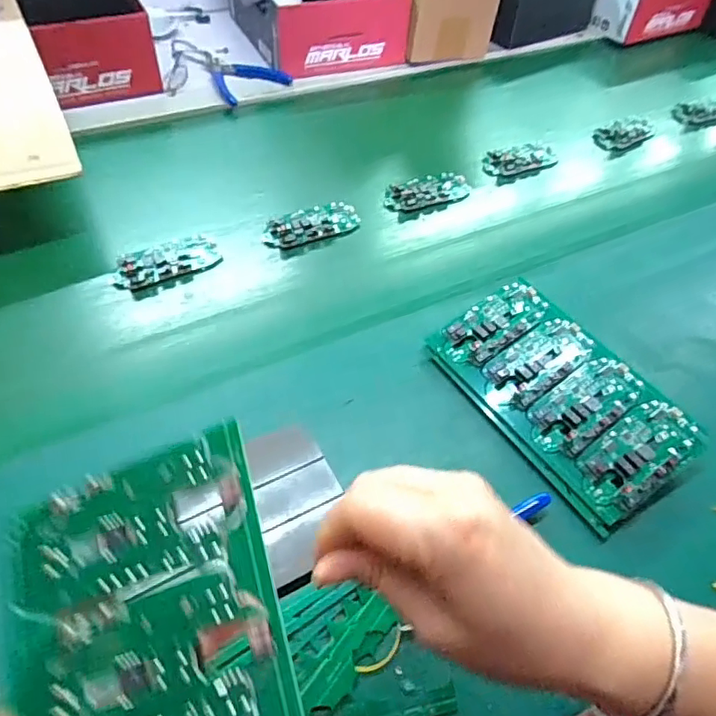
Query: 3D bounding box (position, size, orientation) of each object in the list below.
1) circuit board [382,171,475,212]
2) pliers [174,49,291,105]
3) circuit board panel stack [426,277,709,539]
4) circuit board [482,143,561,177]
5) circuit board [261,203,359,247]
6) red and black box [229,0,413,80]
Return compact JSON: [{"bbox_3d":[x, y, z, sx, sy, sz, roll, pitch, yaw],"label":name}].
[{"bbox_3d":[0.076,-0.185,0.626,0.097,0.013,0.046,-24,57,-23],"label":"circuit board"},{"bbox_3d":[-0.176,-0.388,0.762,0.156,0.016,0.094,39,57,23],"label":"pliers"},{"bbox_3d":[0.154,0.026,0.444,0.108,0.030,0.190,-27,59,-25],"label":"circuit board panel stack"},{"bbox_3d":[0.193,-0.239,0.687,0.099,0.012,0.049,-18,55,-19],"label":"circuit board"},{"bbox_3d":[-0.046,-0.134,0.578,0.098,0.009,0.049,-28,59,-25],"label":"circuit board"},{"bbox_3d":[-0.065,-0.511,0.823,0.188,0.093,0.258,-16,55,-18],"label":"red and black box"}]

